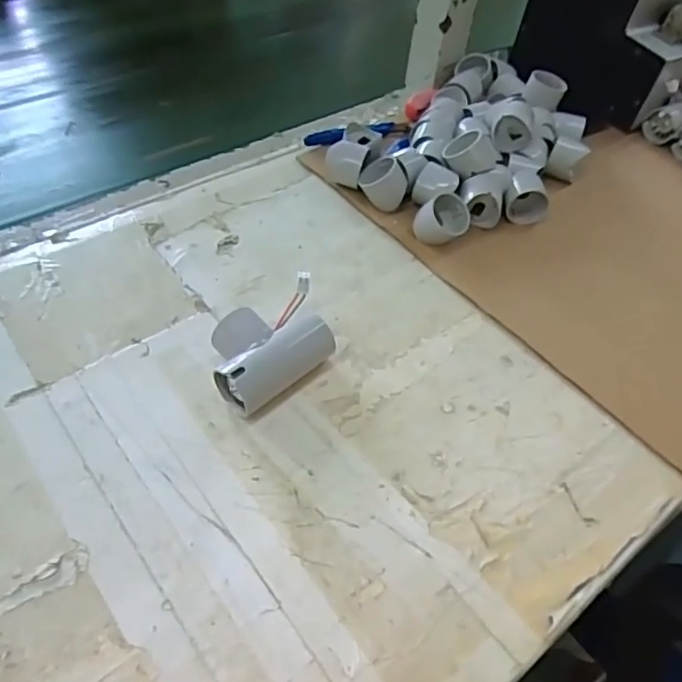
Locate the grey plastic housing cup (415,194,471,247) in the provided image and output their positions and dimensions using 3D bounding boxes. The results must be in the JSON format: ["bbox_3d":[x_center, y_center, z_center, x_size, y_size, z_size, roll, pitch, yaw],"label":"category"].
[{"bbox_3d":[0.076,-0.091,0.464,0.029,0.034,0.034,-26,91,-43],"label":"grey plastic housing cup"}]

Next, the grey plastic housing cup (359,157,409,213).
[{"bbox_3d":[0.035,-0.129,0.495,0.037,0.036,0.037,3,51,-4],"label":"grey plastic housing cup"}]

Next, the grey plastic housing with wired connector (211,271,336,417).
[{"bbox_3d":[-0.044,0.002,0.391,0.087,0.035,0.061,-34,63,-28],"label":"grey plastic housing with wired connector"}]

